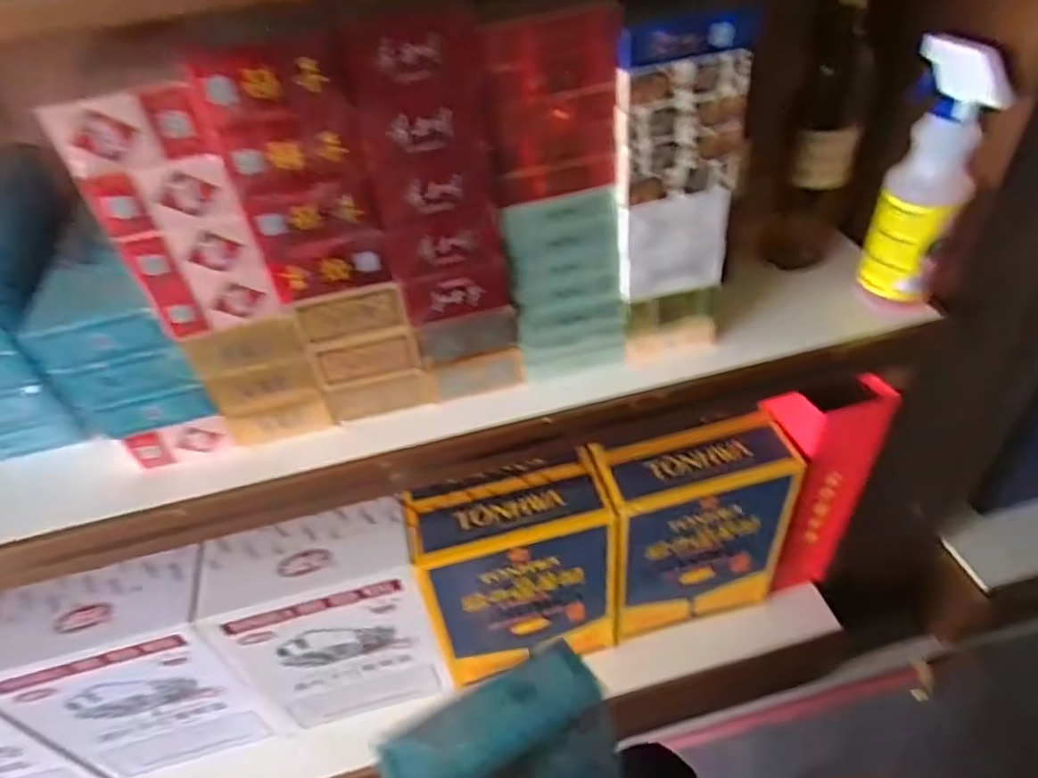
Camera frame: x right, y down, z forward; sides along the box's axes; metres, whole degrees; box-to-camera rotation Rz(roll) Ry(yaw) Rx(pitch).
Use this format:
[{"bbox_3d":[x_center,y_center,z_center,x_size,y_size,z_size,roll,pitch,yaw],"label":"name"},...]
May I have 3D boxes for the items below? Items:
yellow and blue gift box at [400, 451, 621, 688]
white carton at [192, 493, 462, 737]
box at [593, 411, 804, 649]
[{"bbox_3d":[-0.002,0.247,0.877,0.237,0.294,0.127,-13,44,-9],"label":"yellow and blue gift box"},{"bbox_3d":[-0.236,0.293,0.832,0.239,0.277,0.119,-13,44,-8],"label":"white carton"},{"bbox_3d":[0.238,0.202,0.913,0.245,0.332,0.097,-13,44,-8],"label":"box"}]

